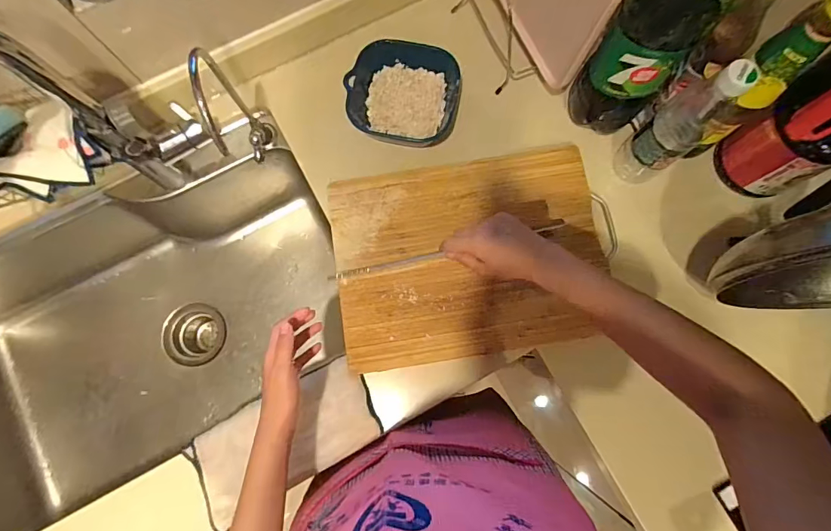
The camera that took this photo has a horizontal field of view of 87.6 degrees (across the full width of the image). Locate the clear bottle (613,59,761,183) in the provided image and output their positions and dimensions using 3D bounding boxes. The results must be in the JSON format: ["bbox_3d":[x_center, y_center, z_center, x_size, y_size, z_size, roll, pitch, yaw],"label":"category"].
[{"bbox_3d":[0.338,-0.180,0.550,0.075,0.236,0.063,-37,81,-7],"label":"clear bottle"}]

